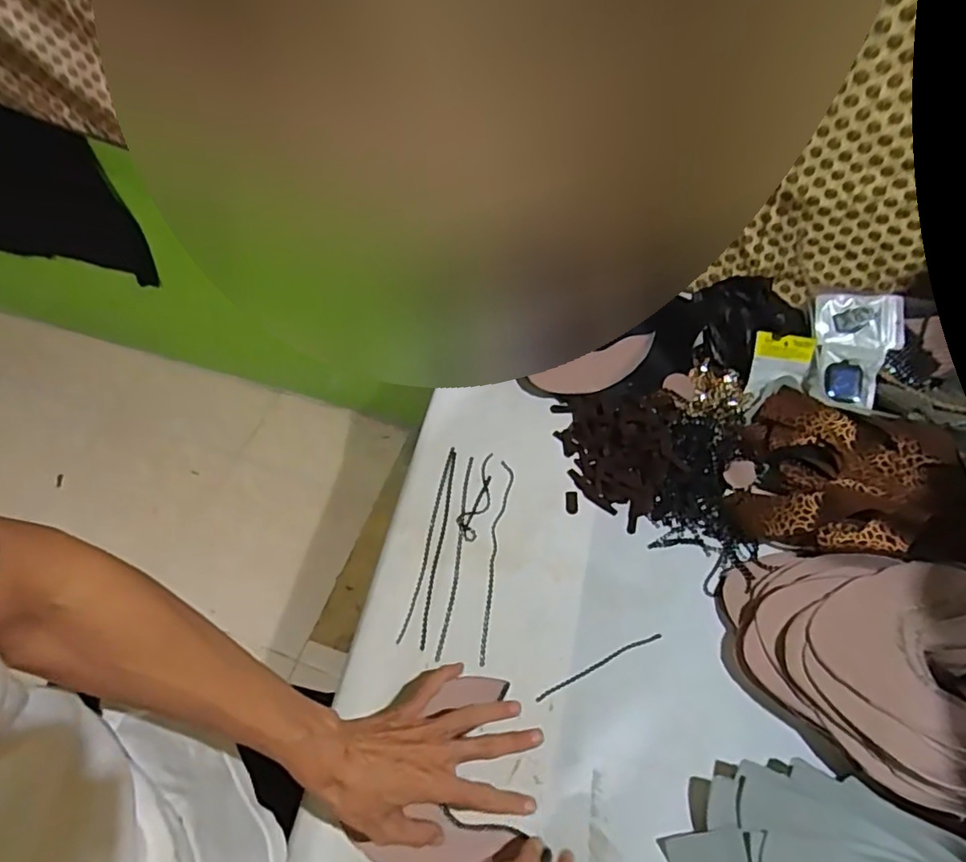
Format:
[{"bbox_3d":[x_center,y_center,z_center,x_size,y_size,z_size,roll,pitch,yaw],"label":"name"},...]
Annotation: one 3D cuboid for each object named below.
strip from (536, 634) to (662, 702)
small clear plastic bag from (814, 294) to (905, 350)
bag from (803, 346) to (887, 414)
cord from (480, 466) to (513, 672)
[{"bbox_3d":[0.117,0.235,0.585,0.143,0.004,0.008,-22,60,-13],"label":"strip"},{"bbox_3d":[0.474,-0.138,0.734,0.100,0.019,0.074,8,78,16],"label":"small clear plastic bag"},{"bbox_3d":[0.443,-0.068,0.715,0.074,0.029,0.092,23,61,14],"label":"bag"},{"bbox_3d":[0.013,0.137,0.639,0.015,0.004,0.225,13,60,-6],"label":"cord"}]

